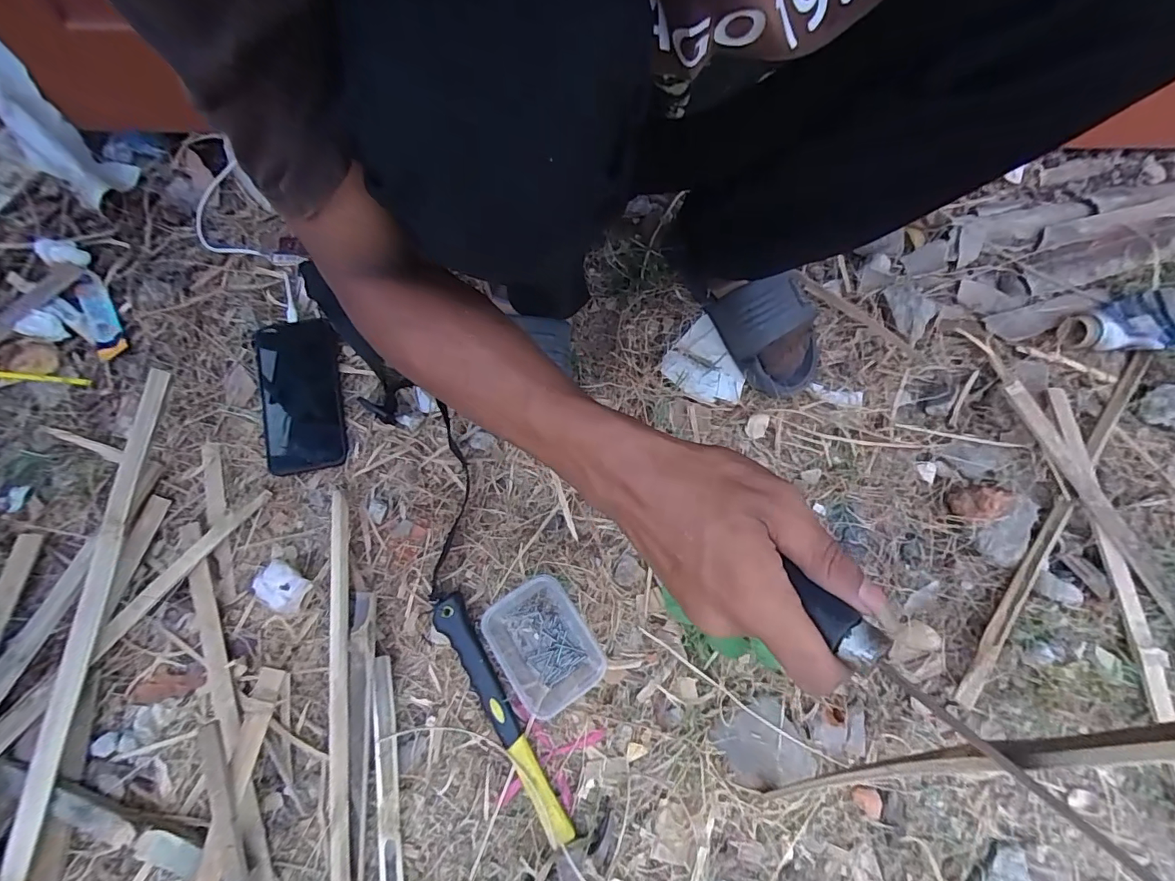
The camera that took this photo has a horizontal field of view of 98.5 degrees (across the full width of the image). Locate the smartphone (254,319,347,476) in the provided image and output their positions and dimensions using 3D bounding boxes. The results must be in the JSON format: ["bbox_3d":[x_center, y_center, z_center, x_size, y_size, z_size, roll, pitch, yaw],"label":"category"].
[{"bbox_3d":[-0.326,-0.053,0.572,0.088,0.013,0.185,-12,70,-6],"label":"smartphone"}]

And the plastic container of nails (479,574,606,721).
[{"bbox_3d":[-0.042,0.194,0.476,0.088,0.042,0.110,-35,74,-14],"label":"plastic container of nails"}]

